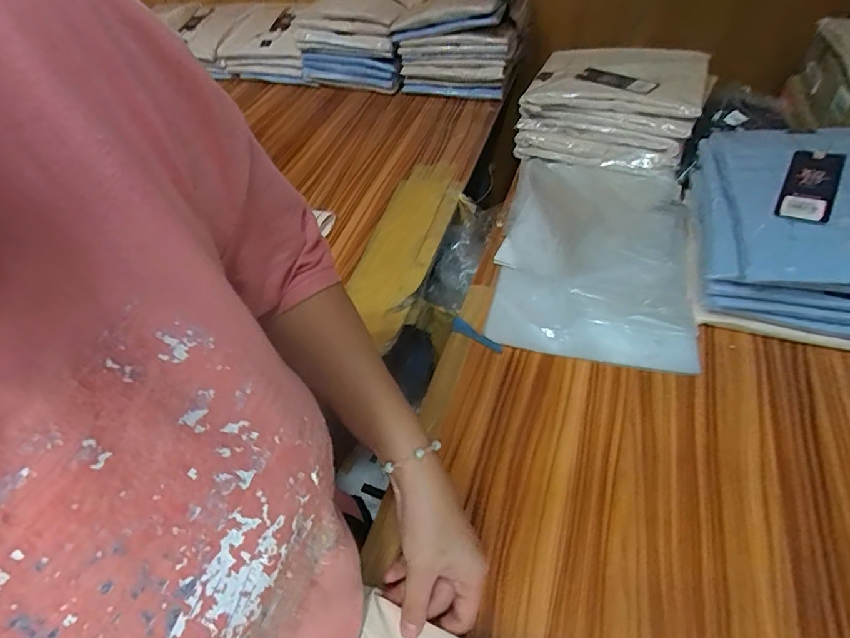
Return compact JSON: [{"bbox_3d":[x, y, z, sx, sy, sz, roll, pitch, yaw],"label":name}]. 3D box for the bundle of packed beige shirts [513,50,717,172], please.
[{"bbox_3d":[0.303,-0.351,0.799,0.255,0.104,0.212,16,52,19],"label":"bundle of packed beige shirts"}]

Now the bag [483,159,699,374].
[{"bbox_3d":[0.207,-0.092,0.602,0.223,0.085,0.276,7,49,12],"label":"bag"}]

